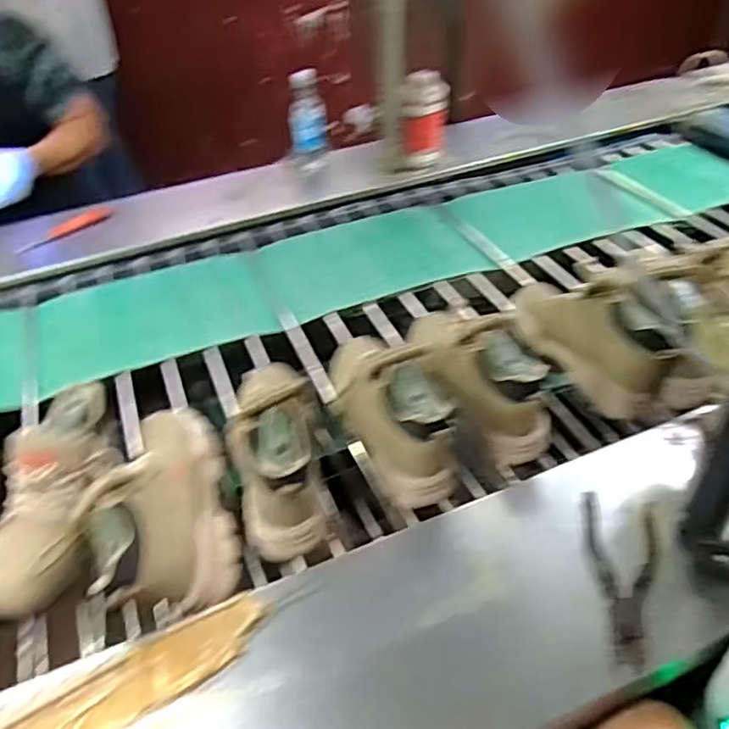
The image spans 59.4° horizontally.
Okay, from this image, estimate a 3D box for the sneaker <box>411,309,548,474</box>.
[{"bbox_3d":[0.149,-0.002,0.873,0.097,0.128,0.267,-15,38,-12],"label":"sneaker"}]

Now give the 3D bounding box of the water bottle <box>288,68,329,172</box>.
[{"bbox_3d":[-0.128,-0.551,1.471,0.084,0.204,0.073,-6,42,0],"label":"water bottle"}]

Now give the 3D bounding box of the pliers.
[{"bbox_3d":[0.270,0.213,0.658,0.073,0.025,0.191,3,38,12],"label":"pliers"}]

